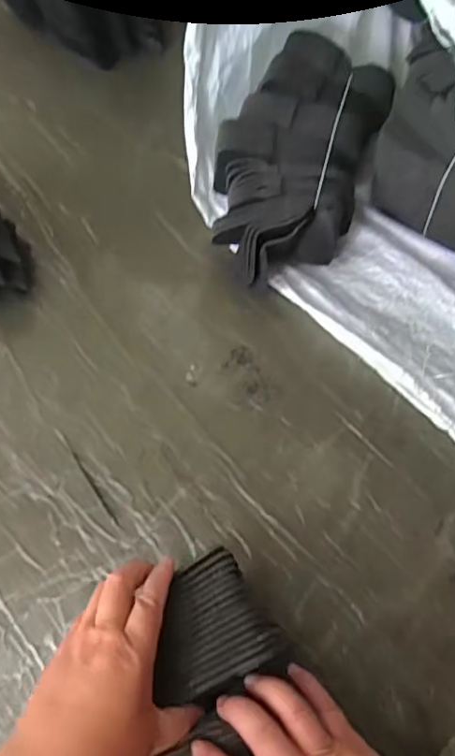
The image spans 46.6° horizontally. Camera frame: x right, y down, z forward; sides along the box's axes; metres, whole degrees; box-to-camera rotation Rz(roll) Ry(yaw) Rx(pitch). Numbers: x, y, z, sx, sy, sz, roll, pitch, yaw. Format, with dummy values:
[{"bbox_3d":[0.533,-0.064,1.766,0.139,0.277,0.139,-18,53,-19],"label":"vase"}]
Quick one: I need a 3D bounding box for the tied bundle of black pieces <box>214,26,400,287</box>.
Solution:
[{"bbox_3d":[0.071,-0.239,0.618,0.169,0.108,0.280,19,88,3],"label":"tied bundle of black pieces"}]

